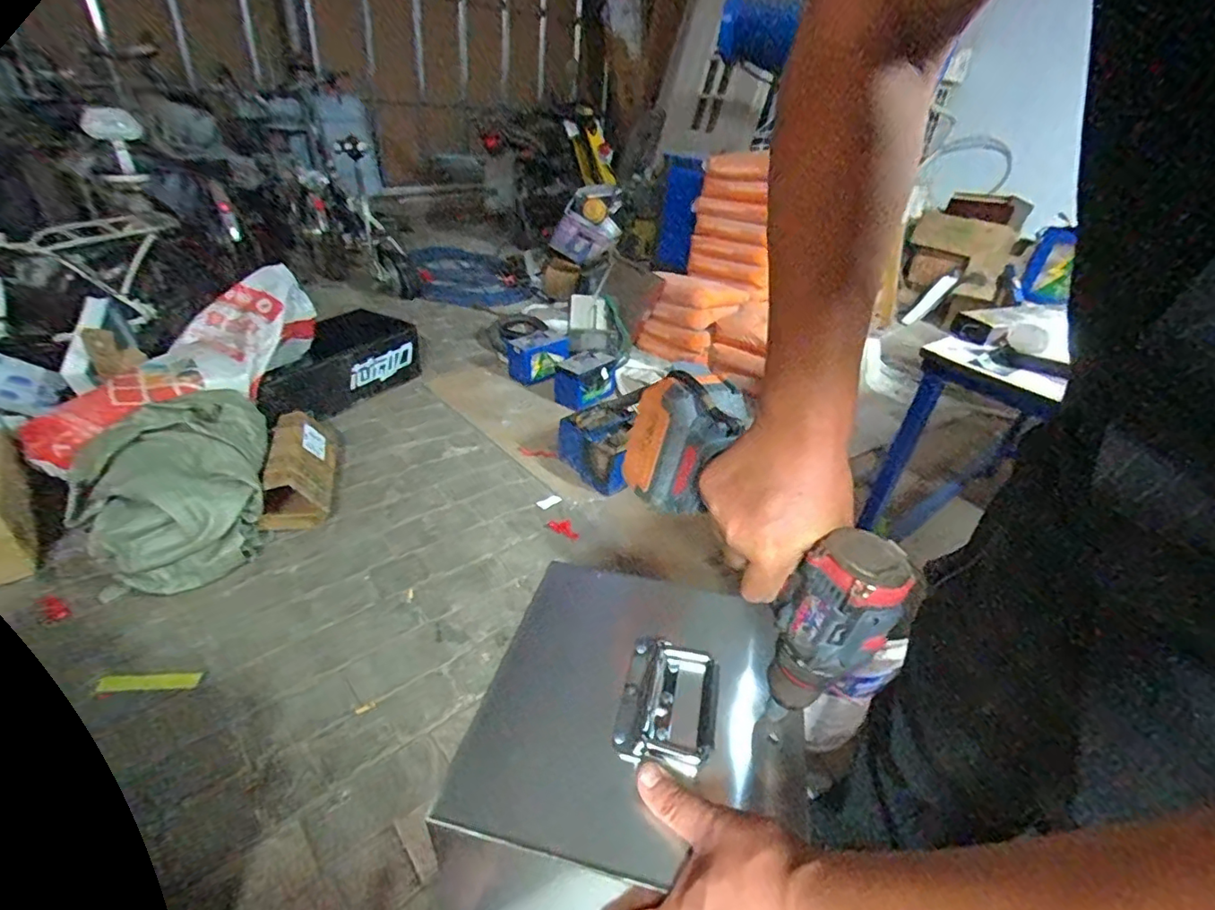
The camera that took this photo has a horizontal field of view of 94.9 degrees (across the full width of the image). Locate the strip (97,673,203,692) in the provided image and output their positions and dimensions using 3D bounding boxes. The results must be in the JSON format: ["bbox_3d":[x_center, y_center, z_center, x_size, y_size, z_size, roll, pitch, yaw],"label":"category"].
[{"bbox_3d":[-0.914,0.455,1.117,0.166,0.007,0.033,5,33,-21],"label":"strip"}]

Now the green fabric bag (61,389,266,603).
[{"bbox_3d":[-1.110,0.089,1.451,0.441,0.259,0.520,-18,41,-33],"label":"green fabric bag"}]

